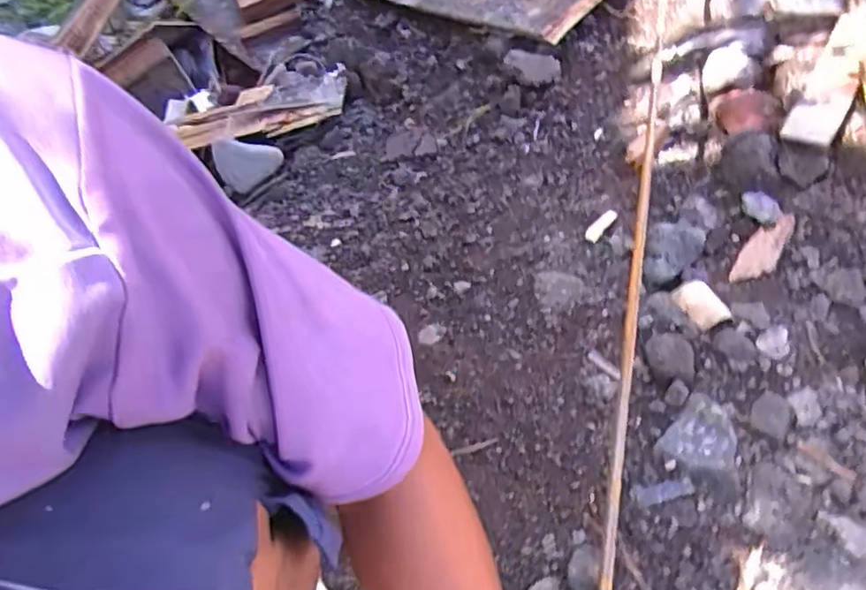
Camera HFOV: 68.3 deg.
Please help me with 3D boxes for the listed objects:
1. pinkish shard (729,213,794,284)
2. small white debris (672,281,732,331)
[{"bbox_3d":[0.396,-0.053,0.762,0.039,0.011,0.110,39,82,26],"label":"pinkish shard"},{"bbox_3d":[0.302,0.011,0.719,0.036,0.023,0.059,-25,57,-11],"label":"small white debris"}]

